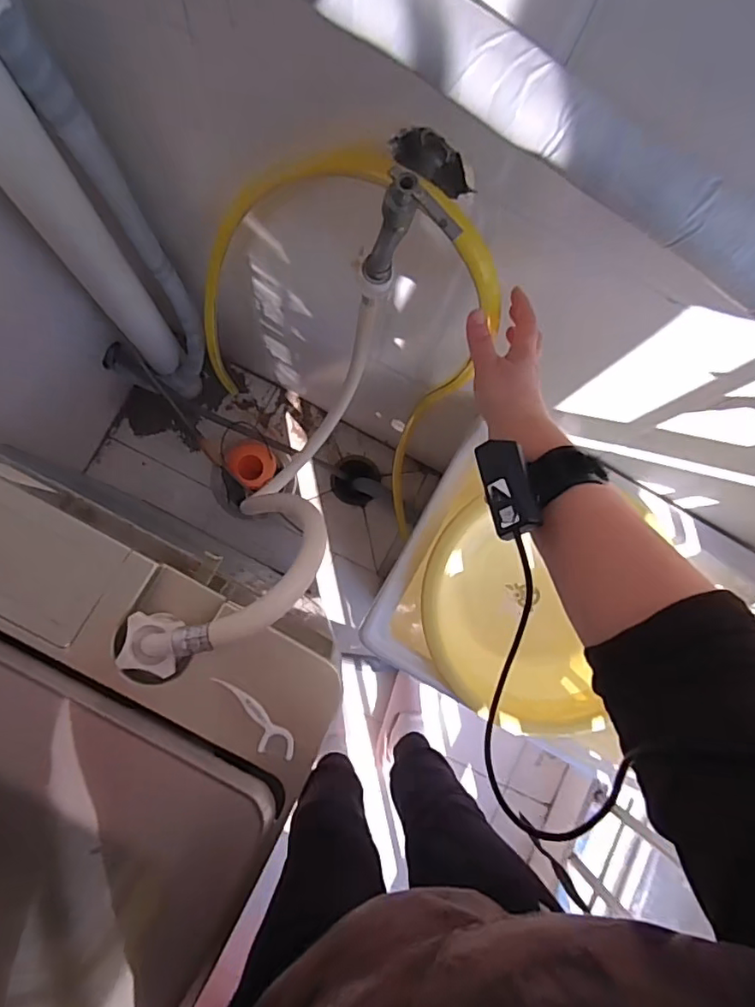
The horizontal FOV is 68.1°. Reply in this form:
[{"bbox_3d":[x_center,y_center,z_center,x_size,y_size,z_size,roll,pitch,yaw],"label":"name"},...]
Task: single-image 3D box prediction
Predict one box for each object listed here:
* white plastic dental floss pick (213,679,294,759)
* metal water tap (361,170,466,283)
[{"bbox_3d":[-0.084,0.146,0.374,0.071,0.004,0.020,41,81,-2],"label":"white plastic dental floss pick"},{"bbox_3d":[0.027,-0.216,0.460,0.061,0.085,0.046,22,82,-3],"label":"metal water tap"}]

